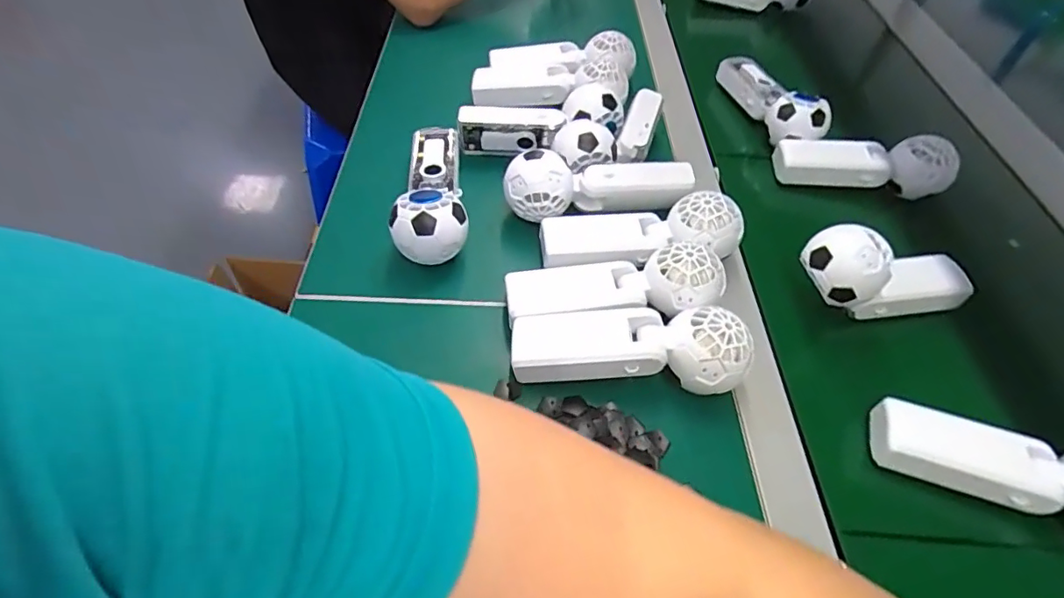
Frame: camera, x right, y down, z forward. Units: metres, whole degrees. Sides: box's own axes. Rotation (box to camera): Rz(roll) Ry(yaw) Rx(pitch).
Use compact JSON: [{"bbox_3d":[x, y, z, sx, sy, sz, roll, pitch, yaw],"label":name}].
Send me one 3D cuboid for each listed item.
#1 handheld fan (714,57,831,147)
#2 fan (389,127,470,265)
[{"bbox_3d":[0.272,-0.237,0.601,0.055,0.049,0.165,-8,53,-11],"label":"handheld fan"},{"bbox_3d":[-0.094,-0.106,0.470,0.065,0.053,0.170,-5,53,-9],"label":"fan"}]

